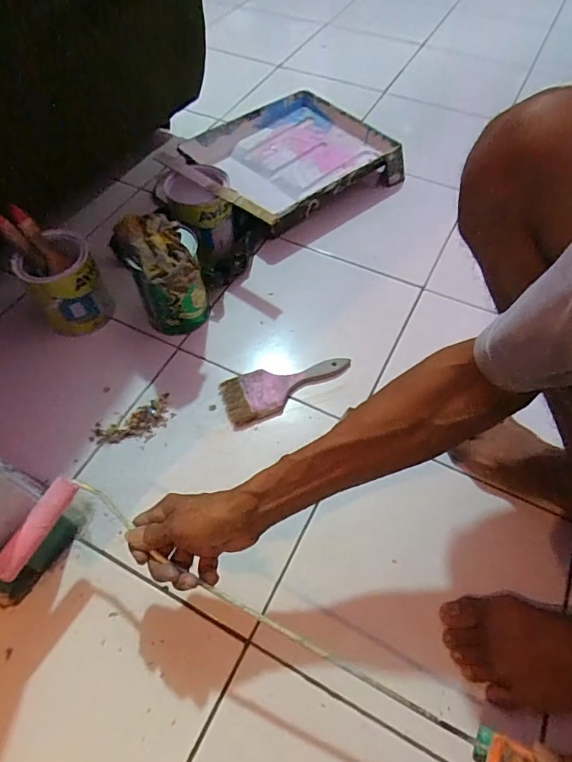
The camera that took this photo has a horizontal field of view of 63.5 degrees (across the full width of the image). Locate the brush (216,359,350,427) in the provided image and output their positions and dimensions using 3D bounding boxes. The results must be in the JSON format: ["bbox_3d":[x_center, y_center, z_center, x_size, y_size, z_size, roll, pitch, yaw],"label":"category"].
[{"bbox_3d":[0.003,0.009,0.676,0.191,0.018,0.079,-13,58,-10],"label":"brush"}]

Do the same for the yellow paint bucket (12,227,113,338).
[{"bbox_3d":[-0.333,-0.142,0.709,0.099,0.136,0.091,1,57,-1],"label":"yellow paint bucket"}]

